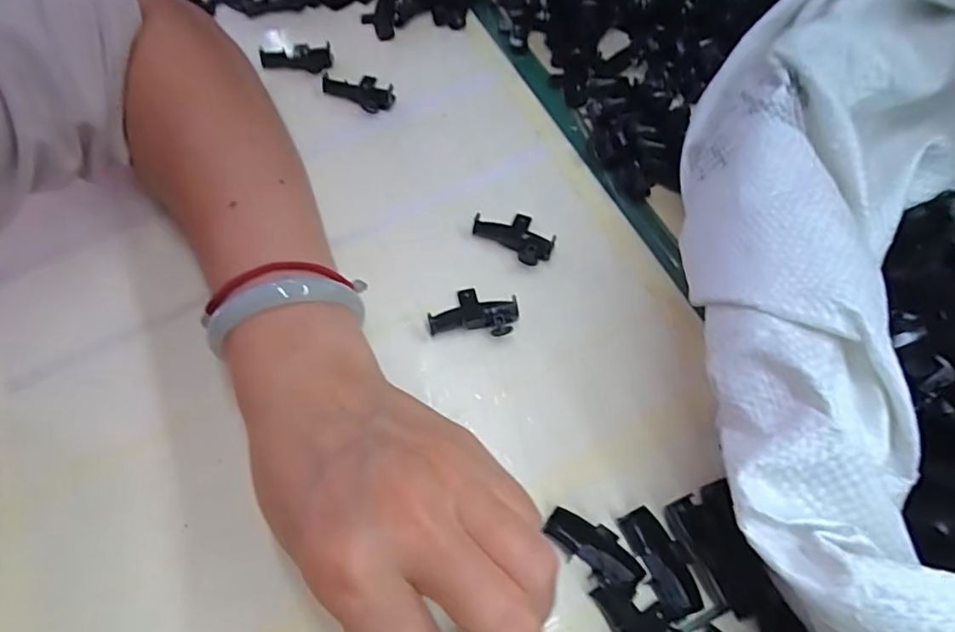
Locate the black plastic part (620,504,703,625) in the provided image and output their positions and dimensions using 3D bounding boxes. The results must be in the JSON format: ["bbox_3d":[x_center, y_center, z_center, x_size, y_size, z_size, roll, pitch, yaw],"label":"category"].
[{"bbox_3d":[0.072,0.095,0.222,0.018,0.007,0.039,-17,65,-7],"label":"black plastic part"}]

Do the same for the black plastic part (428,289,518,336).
[{"bbox_3d":[-0.002,-0.003,0.269,0.041,0.007,0.023,-1,64,1],"label":"black plastic part"}]

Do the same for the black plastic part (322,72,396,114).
[{"bbox_3d":[-0.067,-0.131,0.332,0.042,0.015,0.019,24,67,12],"label":"black plastic part"}]

